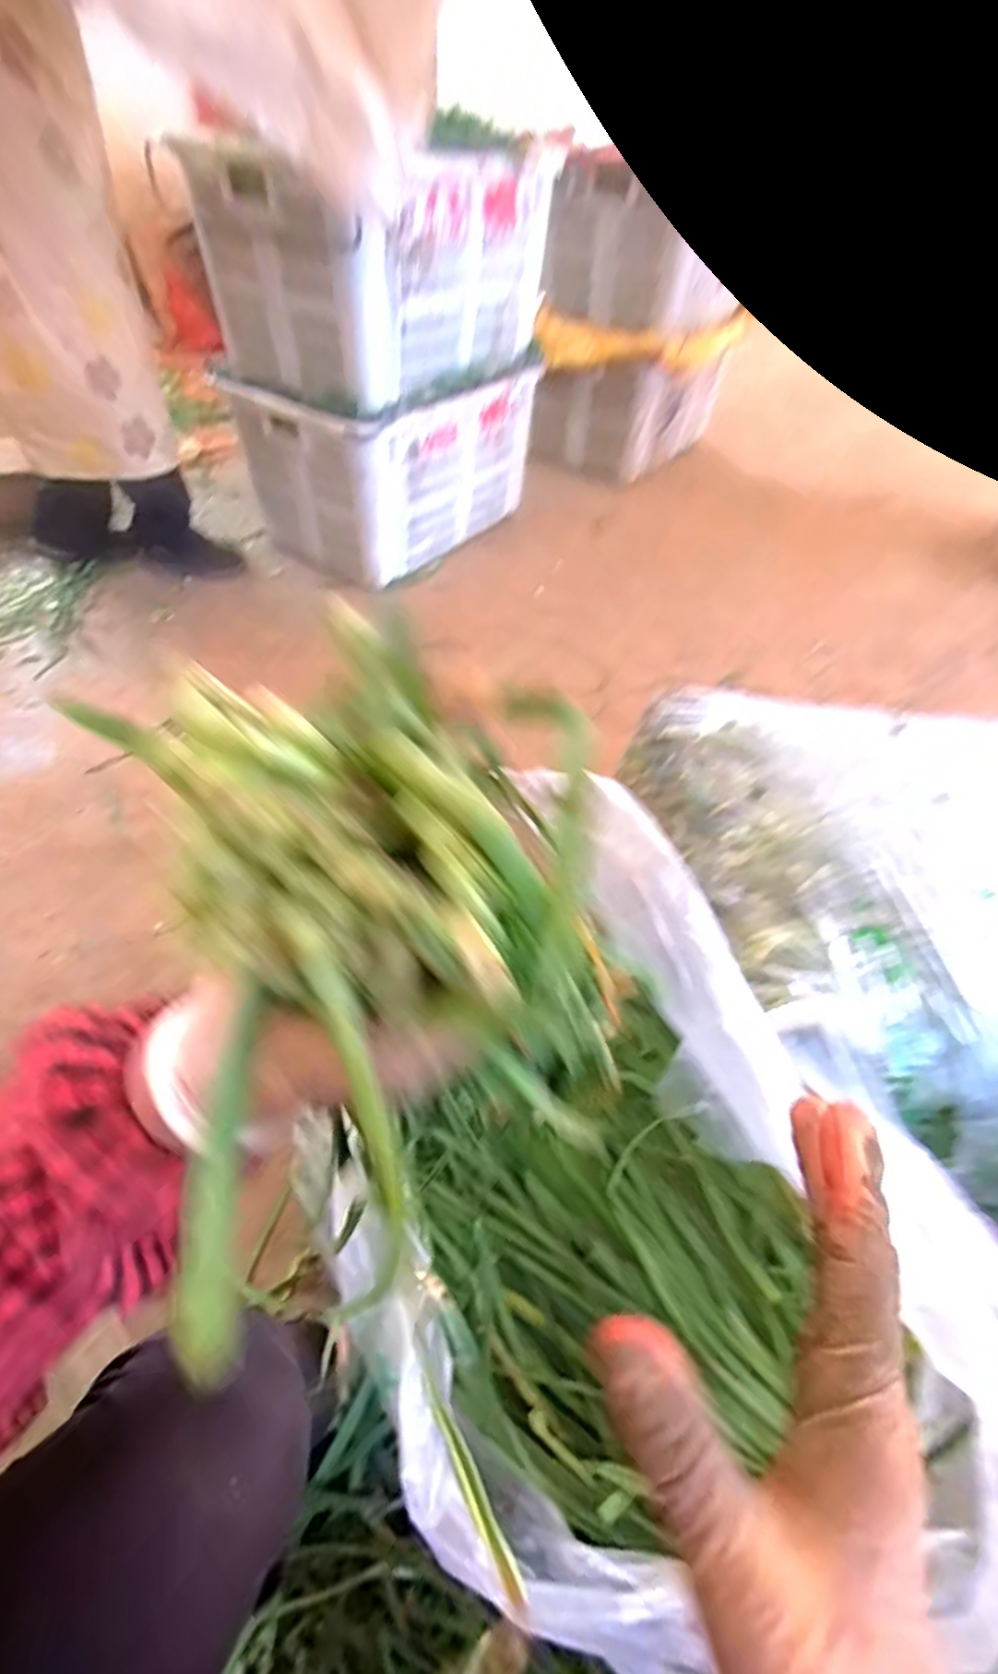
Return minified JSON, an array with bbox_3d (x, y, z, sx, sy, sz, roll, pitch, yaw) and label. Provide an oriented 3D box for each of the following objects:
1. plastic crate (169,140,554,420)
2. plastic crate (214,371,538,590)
[{"bbox_3d":[-0.249,-1.141,1.332,0.465,0.340,0.603,31,54,19],"label":"plastic crate"},{"bbox_3d":[-0.248,-0.904,1.589,0.396,0.349,0.607,34,56,24],"label":"plastic crate"}]

